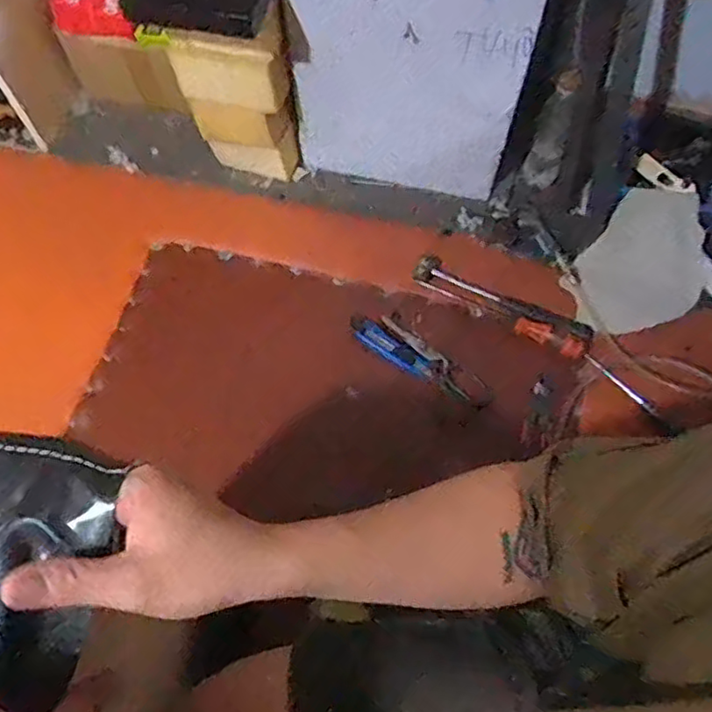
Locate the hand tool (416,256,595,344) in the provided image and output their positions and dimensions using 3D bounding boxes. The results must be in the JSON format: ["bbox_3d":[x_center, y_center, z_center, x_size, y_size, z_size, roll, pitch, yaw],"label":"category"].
[{"bbox_3d":[0.218,-0.084,0.961,0.278,0.030,0.049,25,67,11],"label":"hand tool"}]

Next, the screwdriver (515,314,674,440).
[{"bbox_3d":[0.339,0.011,0.936,0.231,0.034,0.033,36,70,15],"label":"screwdriver"}]

